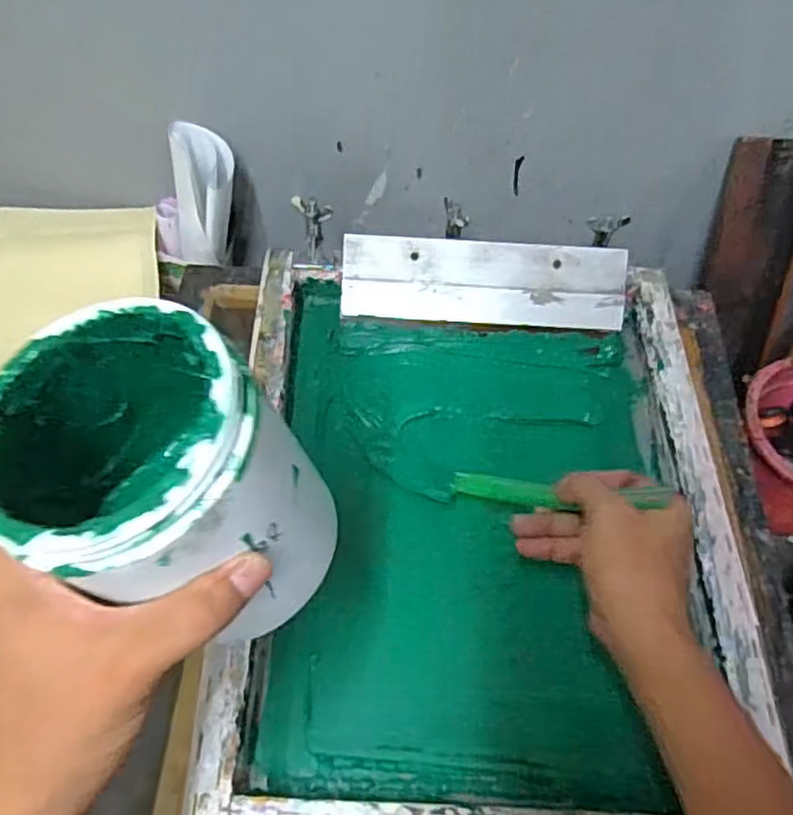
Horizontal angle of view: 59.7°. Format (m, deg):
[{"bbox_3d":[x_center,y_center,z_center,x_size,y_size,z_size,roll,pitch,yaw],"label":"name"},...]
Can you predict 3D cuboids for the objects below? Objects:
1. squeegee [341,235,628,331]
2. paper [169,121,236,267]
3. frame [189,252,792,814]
[{"bbox_3d":[0.076,-0.108,0.605,0.242,0.026,0.070,3,99,0],"label":"squeegee"},{"bbox_3d":[-0.199,-0.206,0.698,0.069,0.148,0.044,15,35,8],"label":"paper"},{"bbox_3d":[0.059,0.078,0.518,0.364,0.064,0.437,3,56,0],"label":"frame"}]

